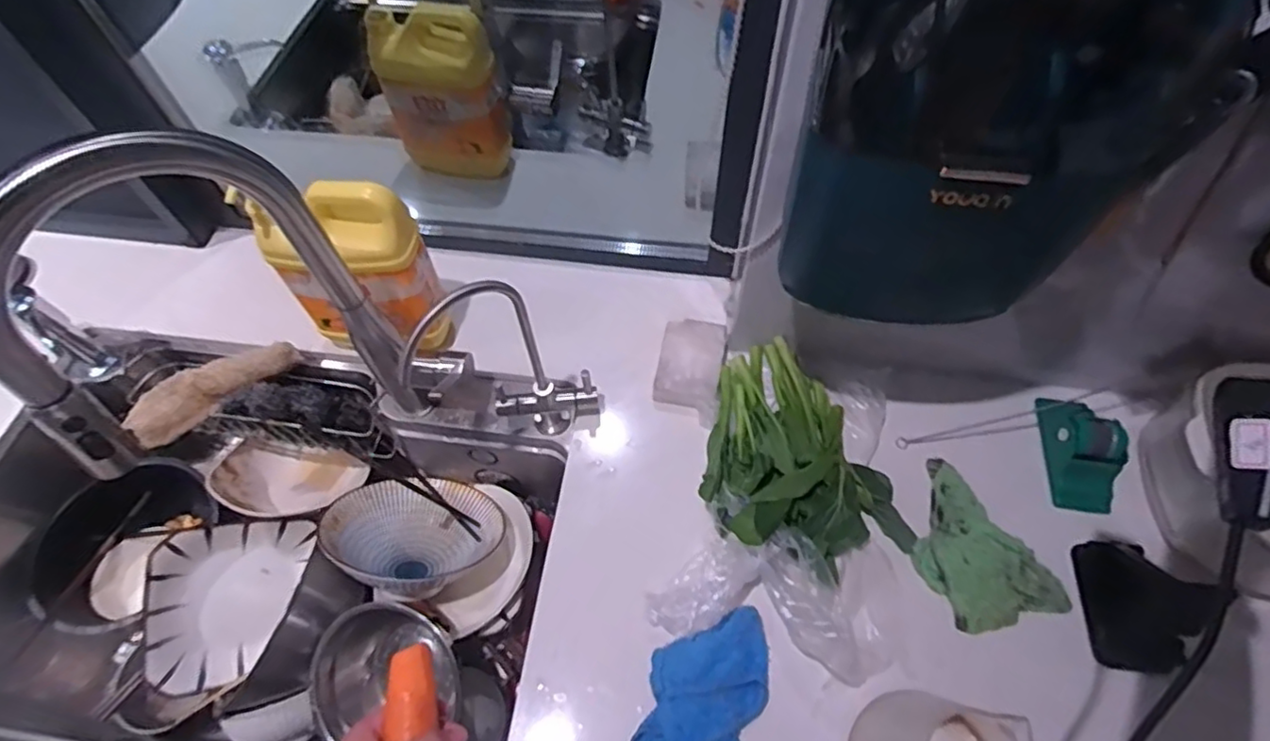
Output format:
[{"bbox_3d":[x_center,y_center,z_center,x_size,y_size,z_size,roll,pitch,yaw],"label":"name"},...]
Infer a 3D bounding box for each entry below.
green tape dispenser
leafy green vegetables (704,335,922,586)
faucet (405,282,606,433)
[{"bbox_3d":[0.466,0.078,0.661,0.064,0.048,0.120,4,59,4],"label":"green tape dispenser"},{"bbox_3d":[0.148,0.083,0.643,0.187,0.081,0.253,-22,61,-12],"label":"leafy green vegetables"},{"bbox_3d":[-0.120,0.004,0.613,0.165,0.277,0.049,-26,62,-14],"label":"faucet"}]

